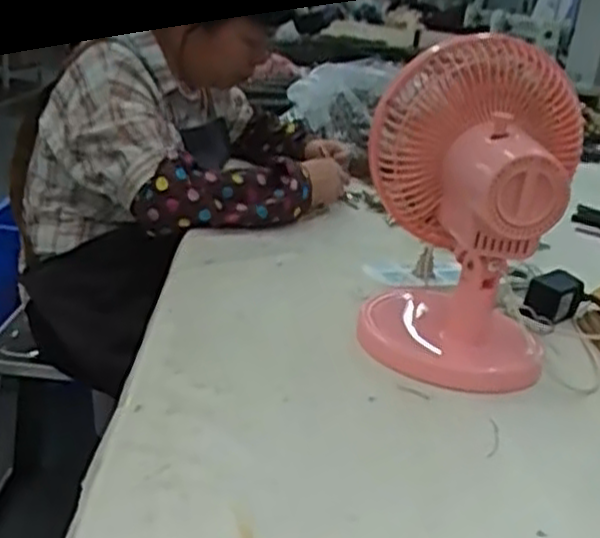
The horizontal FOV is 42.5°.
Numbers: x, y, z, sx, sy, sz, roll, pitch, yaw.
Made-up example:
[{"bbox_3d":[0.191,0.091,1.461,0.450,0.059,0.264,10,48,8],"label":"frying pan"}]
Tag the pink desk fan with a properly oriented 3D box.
[{"bbox_3d":[0.158,-0.058,0.749,0.194,0.302,0.166,12,21,12],"label":"pink desk fan"}]

